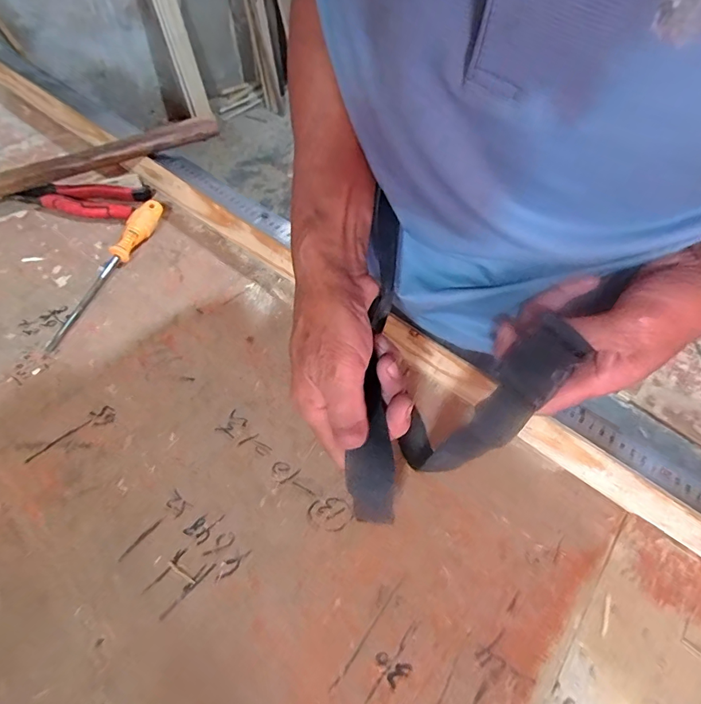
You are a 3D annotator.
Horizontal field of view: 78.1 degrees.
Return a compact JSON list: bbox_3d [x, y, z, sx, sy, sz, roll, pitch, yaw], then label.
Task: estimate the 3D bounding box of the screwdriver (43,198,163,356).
[{"bbox_3d":[-0.293,-0.104,0.525,0.022,0.026,0.243,13,56,4],"label":"screwdriver"}]

